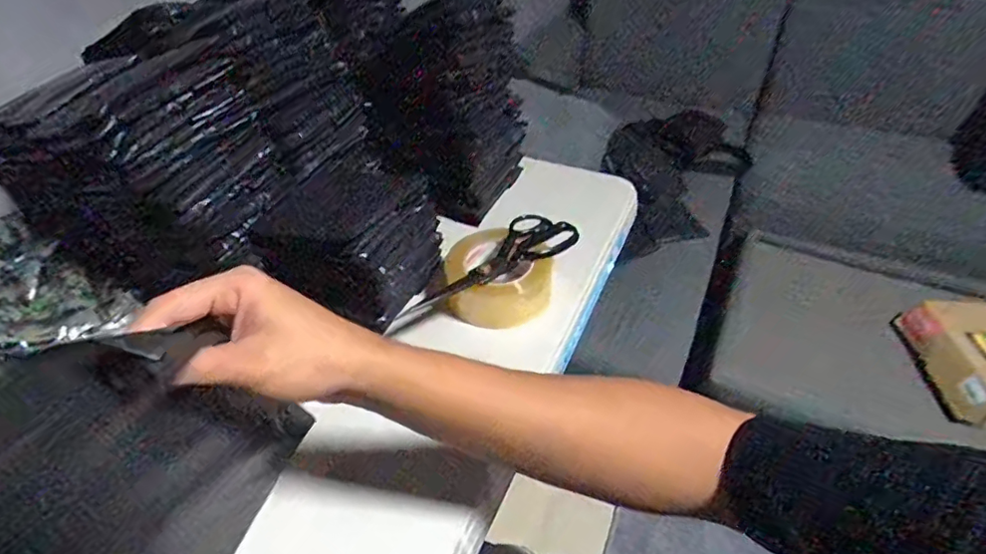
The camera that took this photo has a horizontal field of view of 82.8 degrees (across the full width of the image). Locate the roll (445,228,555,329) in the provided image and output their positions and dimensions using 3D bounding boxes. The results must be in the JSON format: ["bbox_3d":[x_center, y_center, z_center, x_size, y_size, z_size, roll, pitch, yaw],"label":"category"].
[{"bbox_3d":[0.001,0.001,0.633,0.111,0.062,0.114,-1,41,0],"label":"roll"}]

